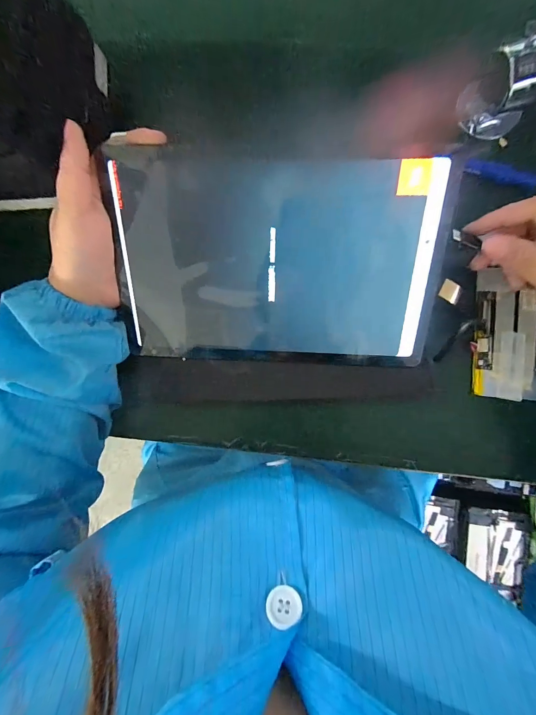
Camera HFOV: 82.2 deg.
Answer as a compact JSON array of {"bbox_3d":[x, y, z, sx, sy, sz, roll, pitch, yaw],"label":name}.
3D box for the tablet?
[{"bbox_3d":[0.005,-0.065,0.230,0.235,0.008,0.147,3,114,2],"label":"tablet"}]

